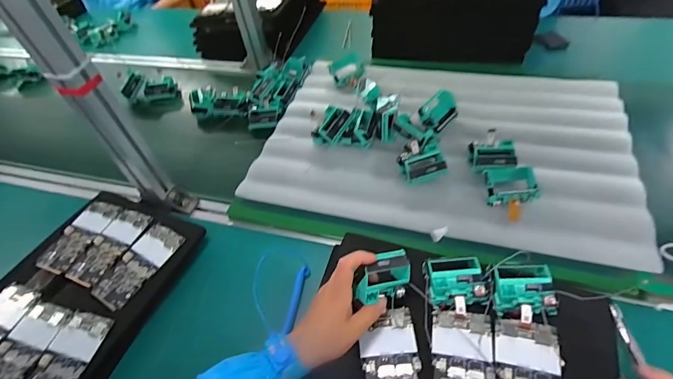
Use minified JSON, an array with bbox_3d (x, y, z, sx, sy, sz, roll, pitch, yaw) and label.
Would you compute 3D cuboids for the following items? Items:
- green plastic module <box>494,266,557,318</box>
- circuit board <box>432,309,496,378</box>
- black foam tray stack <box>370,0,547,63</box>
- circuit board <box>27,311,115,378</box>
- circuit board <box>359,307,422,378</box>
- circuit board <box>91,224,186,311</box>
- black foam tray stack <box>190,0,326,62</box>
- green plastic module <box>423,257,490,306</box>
[{"bbox_3d":[0.228,0.123,0.458,0.067,0.034,0.055,-4,49,5],"label":"green plastic module"},{"bbox_3d":[0.142,0.201,0.420,0.067,0.007,0.127,5,50,12],"label":"circuit board"},{"bbox_3d":[0.271,-0.416,0.865,0.339,0.154,0.223,9,51,15],"label":"black foam tray stack"},{"bbox_3d":[-0.348,0.223,0.476,0.060,0.018,0.132,8,49,14],"label":"circuit board"},{"bbox_3d":[0.064,0.205,0.432,0.065,0.012,0.128,-6,49,3],"label":"circuit board"},{"bbox_3d":[-0.294,0.109,0.555,0.068,0.007,0.130,18,54,22],"label":"circuit board"},{"bbox_3d":[-0.182,-0.487,1.010,0.264,0.114,0.341,12,52,18],"label":"black foam tray stack"},{"bbox_3d":[0.150,0.114,0.474,0.072,0.036,0.059,-6,49,3],"label":"green plastic module"}]

